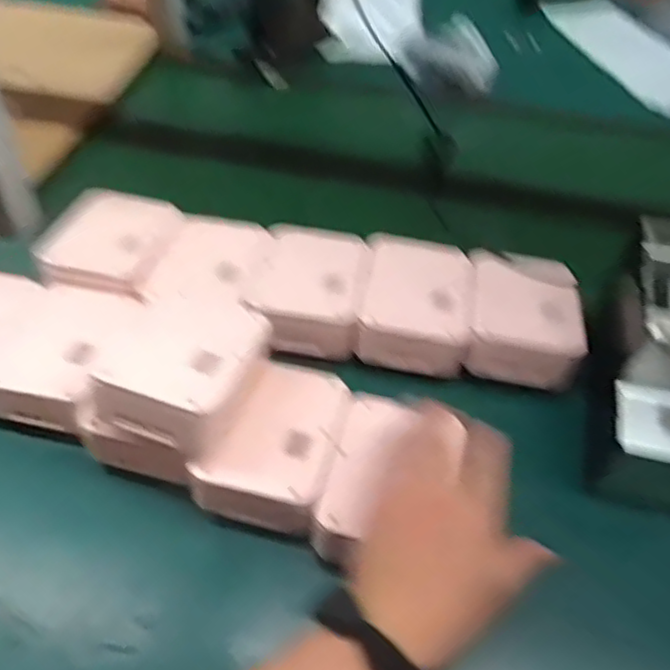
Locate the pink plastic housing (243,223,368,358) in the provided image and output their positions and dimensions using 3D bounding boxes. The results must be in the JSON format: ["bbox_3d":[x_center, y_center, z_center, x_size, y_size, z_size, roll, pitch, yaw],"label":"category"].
[{"bbox_3d":[-0.025,-0.050,0.654,0.106,0.043,0.137,6,50,2],"label":"pink plastic housing"}]

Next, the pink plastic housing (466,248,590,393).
[{"bbox_3d":[0.177,-0.021,0.643,0.099,0.057,0.132,10,50,5],"label":"pink plastic housing"}]

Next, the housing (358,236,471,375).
[{"bbox_3d":[0.076,-0.032,0.652,0.101,0.051,0.136,7,50,3],"label":"housing"}]

